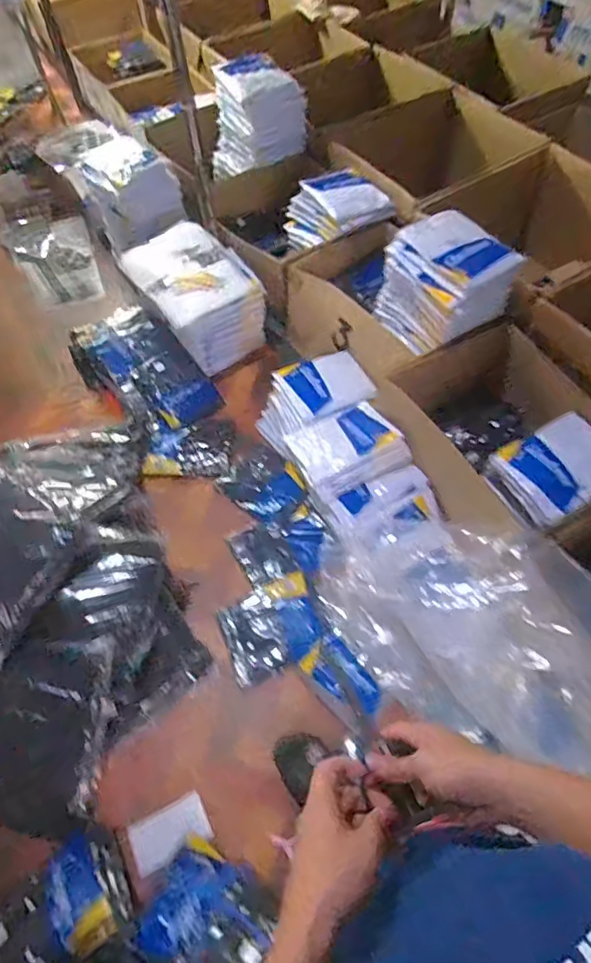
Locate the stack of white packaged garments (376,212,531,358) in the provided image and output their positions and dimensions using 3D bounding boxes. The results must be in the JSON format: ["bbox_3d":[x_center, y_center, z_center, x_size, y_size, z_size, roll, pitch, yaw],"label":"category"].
[{"bbox_3d":[0.437,-0.588,1.591,0.262,0.305,0.314,-36,64,-17],"label":"stack of white packaged garments"}]

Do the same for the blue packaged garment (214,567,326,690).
[{"bbox_3d":[-0.067,0.394,1.476,0.260,0.029,0.233,-22,60,-10],"label":"blue packaged garment"}]

